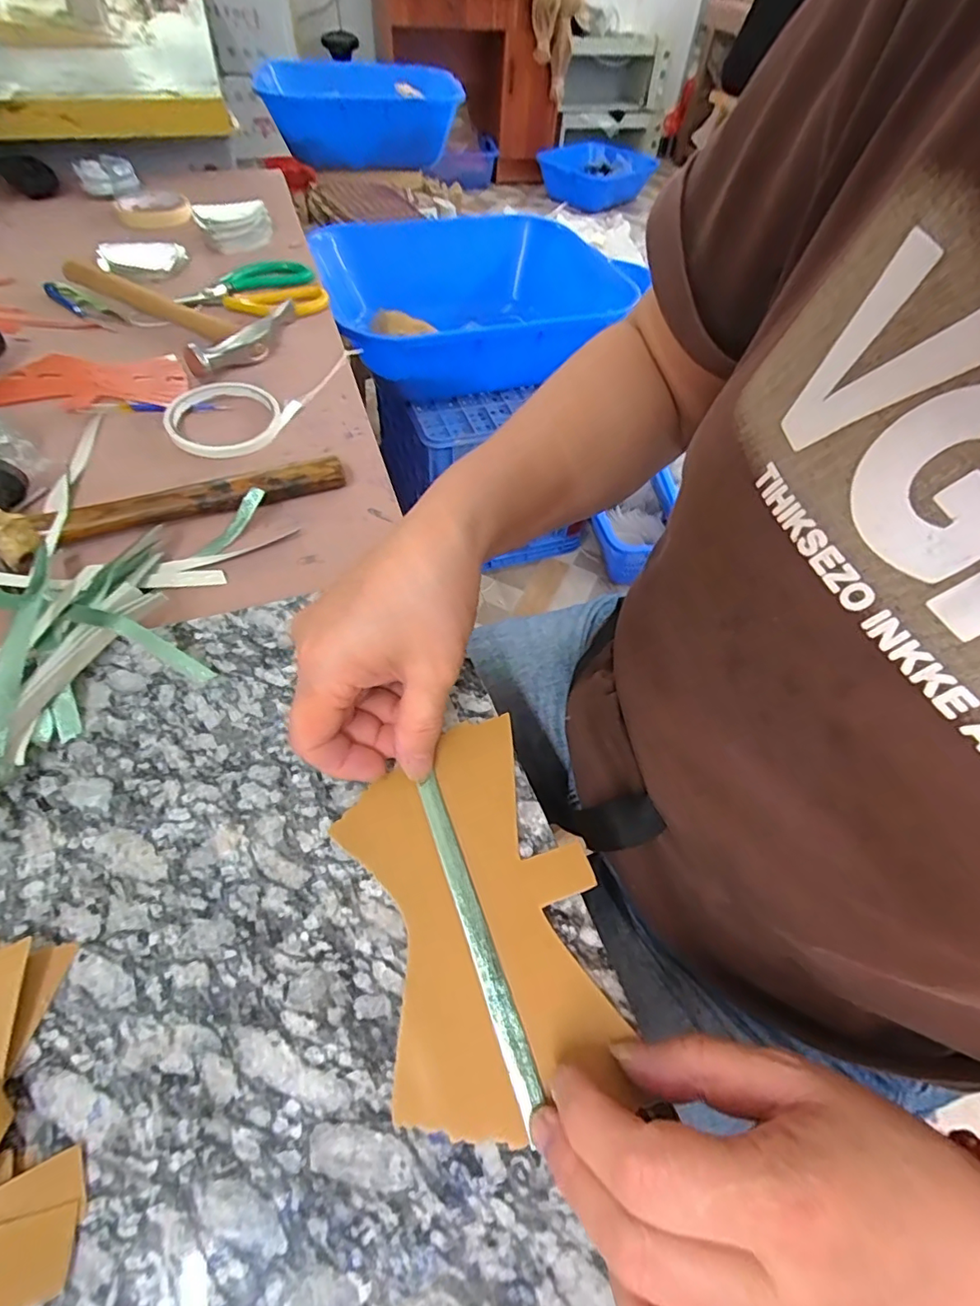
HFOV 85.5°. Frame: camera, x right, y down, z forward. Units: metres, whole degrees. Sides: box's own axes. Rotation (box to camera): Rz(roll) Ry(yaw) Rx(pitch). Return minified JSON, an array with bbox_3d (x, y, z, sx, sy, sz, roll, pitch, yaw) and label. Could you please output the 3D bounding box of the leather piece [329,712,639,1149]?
[{"bbox_3d":[-0.006,0.106,0.232,0.095,0.007,0.152,-14,55,-17],"label":"leather piece"}]

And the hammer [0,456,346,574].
[{"bbox_3d":[-0.219,-0.102,0.363,0.233,0.023,0.042,-23,59,-19],"label":"hammer"}]

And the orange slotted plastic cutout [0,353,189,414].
[{"bbox_3d":[-0.349,-0.240,0.462,0.152,0.005,0.087,-5,55,-8],"label":"orange slotted plastic cutout"}]

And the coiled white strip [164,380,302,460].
[{"bbox_3d":[-0.216,-0.195,0.437,0.083,0.015,0.097,24,56,13],"label":"coiled white strip"}]

